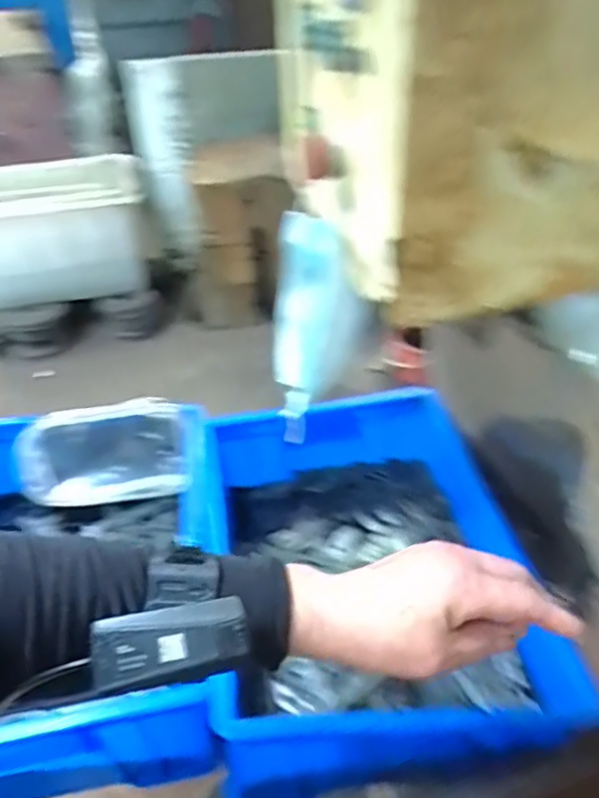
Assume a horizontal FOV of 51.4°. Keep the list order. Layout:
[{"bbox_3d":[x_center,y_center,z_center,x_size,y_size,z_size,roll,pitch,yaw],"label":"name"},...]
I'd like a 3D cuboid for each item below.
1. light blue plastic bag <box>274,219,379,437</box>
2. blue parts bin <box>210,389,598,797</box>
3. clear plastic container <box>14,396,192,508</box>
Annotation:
[{"bbox_3d":[0.010,-0.067,0.537,0.067,0.166,0.105,-12,42,-12],"label":"light blue plastic bag"},{"bbox_3d":[0.066,0.172,0.657,0.313,0.135,0.406,-5,41,-4],"label":"blue parts bin"},{"bbox_3d":[-0.236,0.066,0.771,0.192,0.117,0.060,-10,9,-8],"label":"clear plastic container"}]

